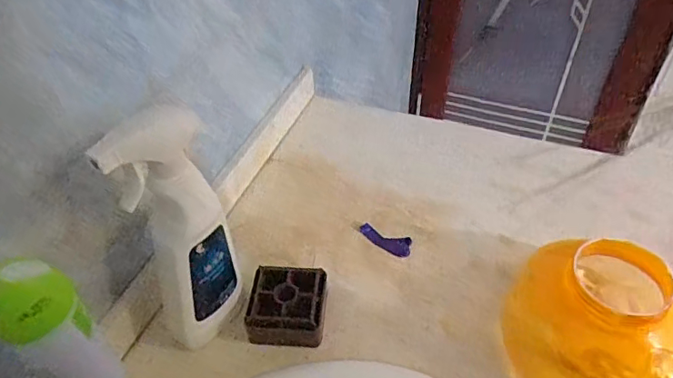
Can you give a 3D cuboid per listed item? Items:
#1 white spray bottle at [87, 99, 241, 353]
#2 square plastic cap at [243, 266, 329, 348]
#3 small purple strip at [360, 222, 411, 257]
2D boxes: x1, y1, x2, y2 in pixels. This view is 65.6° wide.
[{"bbox_3d":[-0.138,0.044,0.479,0.052,0.263,0.096,20,49,20],"label":"white spray bottle"},{"bbox_3d":[-0.051,0.127,0.565,0.079,0.050,0.076,3,44,5],"label":"square plastic cap"},{"bbox_3d":[0.060,0.063,0.652,0.070,0.006,0.029,18,48,20],"label":"small purple strip"}]

